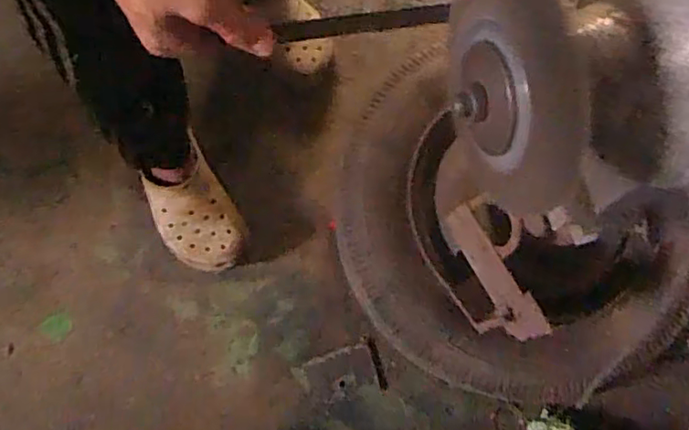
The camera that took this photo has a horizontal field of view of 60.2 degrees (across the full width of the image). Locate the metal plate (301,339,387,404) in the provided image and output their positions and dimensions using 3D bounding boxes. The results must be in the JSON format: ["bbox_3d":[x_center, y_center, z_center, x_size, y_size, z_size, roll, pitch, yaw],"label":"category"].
[{"bbox_3d":[-0.002,0.226,0.833,0.112,0.008,0.071,-14,77,-15],"label":"metal plate"}]

